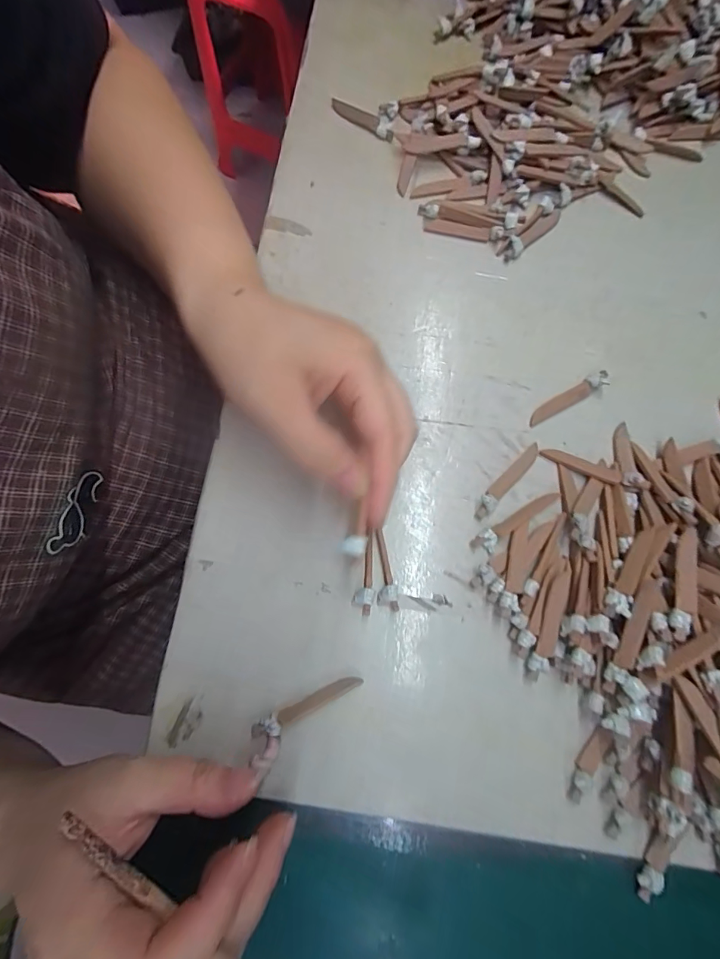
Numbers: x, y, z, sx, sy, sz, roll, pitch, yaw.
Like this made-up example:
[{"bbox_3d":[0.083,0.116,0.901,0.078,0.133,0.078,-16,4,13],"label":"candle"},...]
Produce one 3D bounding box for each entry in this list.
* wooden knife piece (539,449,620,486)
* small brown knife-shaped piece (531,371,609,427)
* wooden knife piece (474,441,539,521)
[{"bbox_3d":[0.131,-0.009,0.255,0.045,0.004,0.009,25,76,22],"label":"wooden knife piece"},{"bbox_3d":[0.130,-0.051,0.267,0.056,0.006,0.010,-29,76,-7],"label":"small brown knife-shaped piece"},{"bbox_3d":[0.088,0.000,0.254,0.009,0.009,0.058,42,79,11],"label":"wooden knife piece"}]

